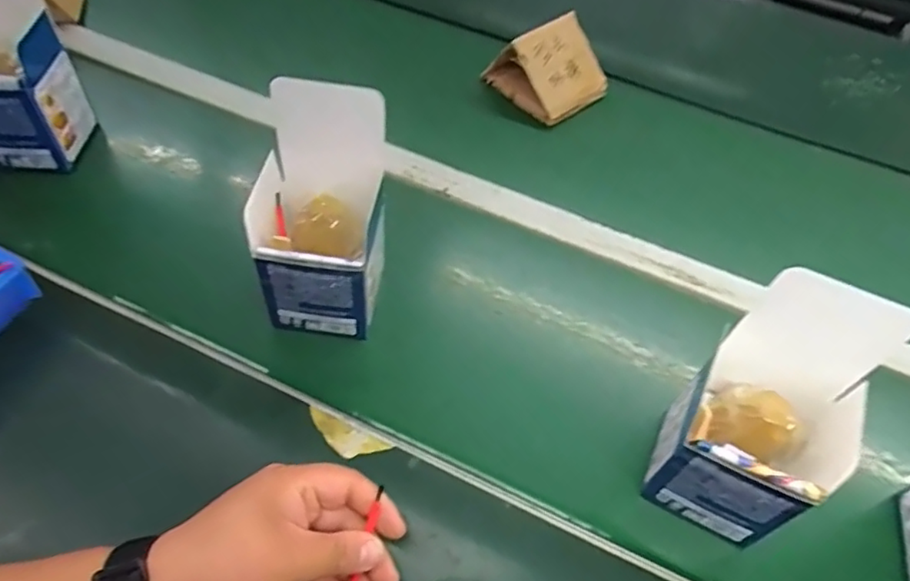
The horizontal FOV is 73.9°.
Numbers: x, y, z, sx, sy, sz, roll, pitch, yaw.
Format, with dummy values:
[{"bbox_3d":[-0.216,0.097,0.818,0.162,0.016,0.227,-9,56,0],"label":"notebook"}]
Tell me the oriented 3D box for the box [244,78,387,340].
[{"bbox_3d":[-0.102,-0.051,0.461,0.096,0.181,0.090,3,52,-1],"label":"box"}]

